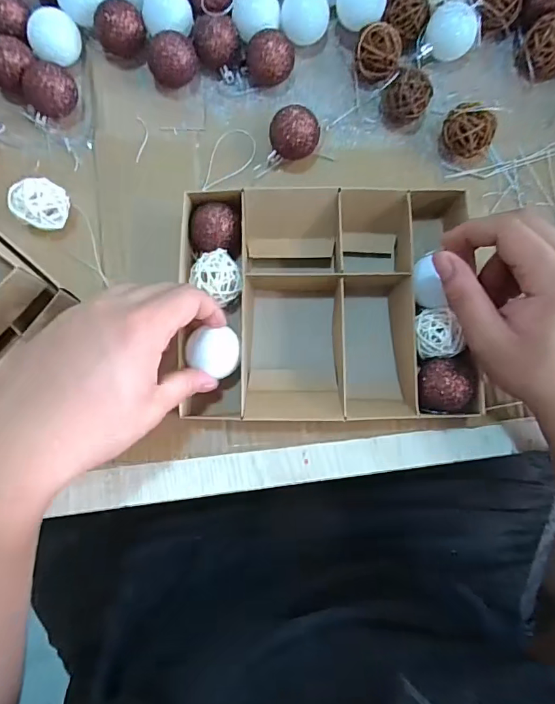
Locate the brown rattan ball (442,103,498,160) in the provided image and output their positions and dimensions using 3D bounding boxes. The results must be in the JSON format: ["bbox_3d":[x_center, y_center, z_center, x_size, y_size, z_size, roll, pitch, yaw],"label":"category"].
[{"bbox_3d":[0.147,-0.171,0.368,0.030,0.036,0.037,-45,85,-6],"label":"brown rattan ball"}]

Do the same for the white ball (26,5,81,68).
[{"bbox_3d":[-0.176,-0.248,0.374,0.031,0.034,0.036,21,83,3],"label":"white ball"}]

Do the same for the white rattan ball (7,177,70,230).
[{"bbox_3d":[-0.177,-0.111,0.355,0.033,0.034,0.035,0,82,0],"label":"white rattan ball"}]

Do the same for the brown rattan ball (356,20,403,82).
[{"bbox_3d":[0.079,-0.233,0.372,0.034,0.037,0.030,16,83,2],"label":"brown rattan ball"}]

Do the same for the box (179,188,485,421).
[{"bbox_3d":[0.035,-0.036,0.350,0.199,0.046,0.170,0,82,0],"label":"box"}]

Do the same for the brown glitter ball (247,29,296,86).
[{"bbox_3d":[-0.004,-0.236,0.371,0.035,0.038,0.044,7,82,1],"label":"brown glitter ball"}]

